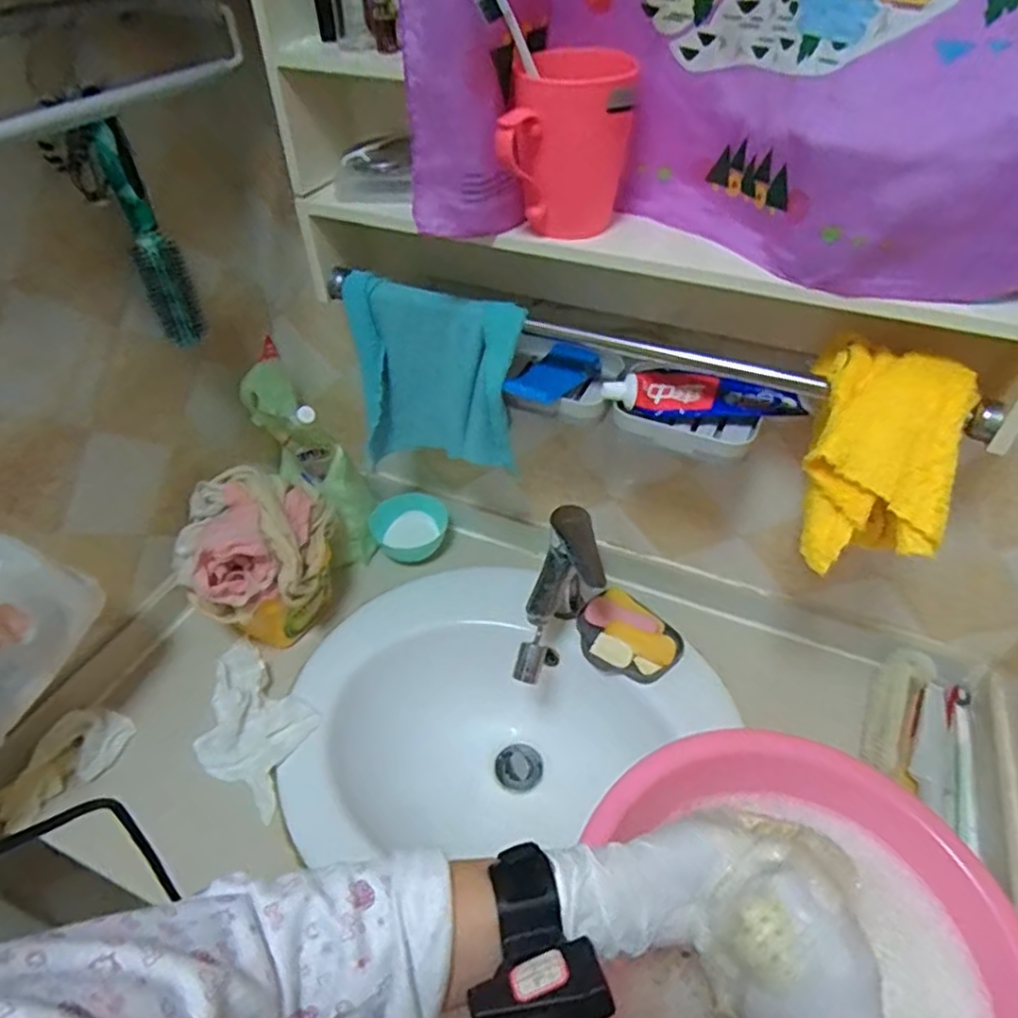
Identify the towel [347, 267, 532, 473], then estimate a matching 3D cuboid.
[{"bbox_3d":[-0.074,-0.121,0.672,0.182,0.185,0.048,20,48,20],"label":"towel"}]

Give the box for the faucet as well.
[{"bbox_3d":[0.059,0.113,0.737,0.075,0.158,0.170,14,46,14],"label":"faucet"}]

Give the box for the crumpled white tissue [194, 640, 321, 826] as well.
[{"bbox_3d":[-0.282,0.225,0.719,0.193,0.023,0.110,33,54,29],"label":"crumpled white tissue"}]

